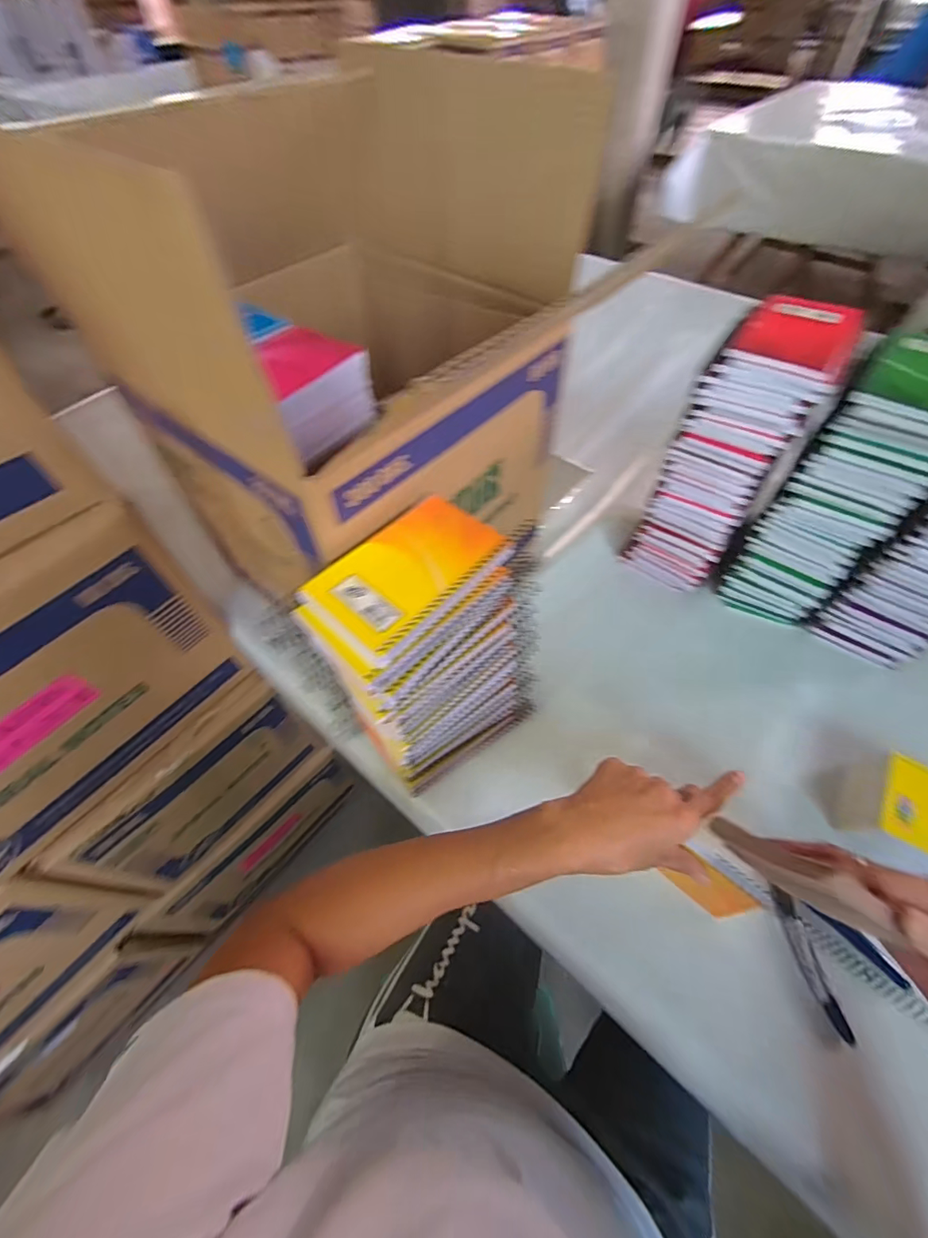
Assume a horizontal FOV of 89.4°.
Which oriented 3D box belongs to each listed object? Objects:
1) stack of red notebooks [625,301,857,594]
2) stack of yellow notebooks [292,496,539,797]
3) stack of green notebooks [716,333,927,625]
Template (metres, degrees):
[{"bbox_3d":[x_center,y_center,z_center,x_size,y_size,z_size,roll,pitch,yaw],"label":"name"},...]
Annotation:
[{"bbox_3d":[0.290,-0.170,0.518,0.104,0.272,0.127,35,63,22],"label":"stack of red notebooks"},{"bbox_3d":[-0.025,0.035,0.411,0.163,0.226,0.115,-34,61,-21],"label":"stack of yellow notebooks"},{"bbox_3d":[0.376,-0.111,0.477,0.097,0.275,0.121,37,63,23],"label":"stack of green notebooks"}]

